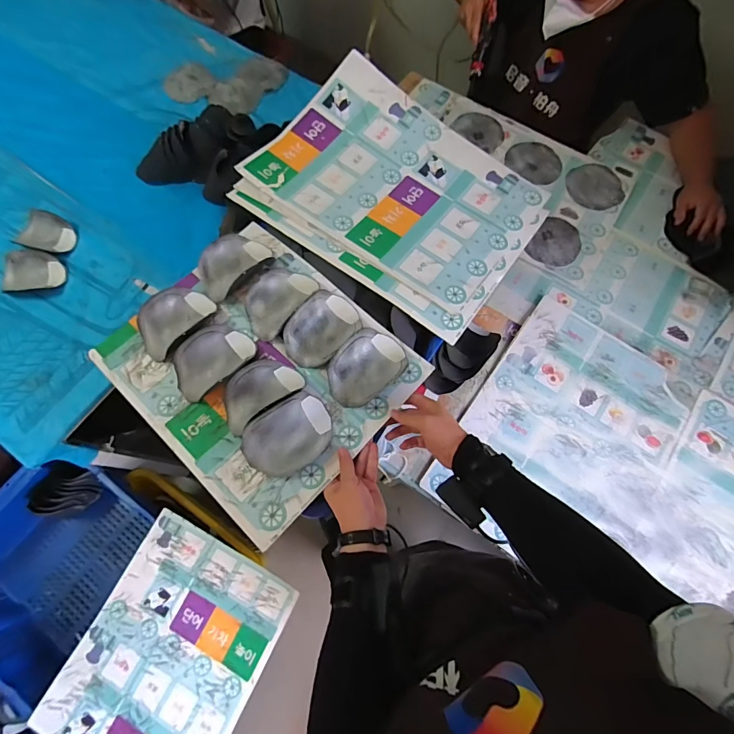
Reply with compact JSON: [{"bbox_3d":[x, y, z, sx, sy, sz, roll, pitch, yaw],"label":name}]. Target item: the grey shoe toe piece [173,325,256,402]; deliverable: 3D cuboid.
[{"bbox_3d":[-0.265,-0.017,0.671,0.139,0.030,0.092,-35,75,-12],"label":"grey shoe toe piece"}]

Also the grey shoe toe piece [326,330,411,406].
[{"bbox_3d":[-0.002,-0.006,0.657,0.144,0.041,0.097,-40,76,-13],"label":"grey shoe toe piece"}]

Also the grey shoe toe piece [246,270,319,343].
[{"bbox_3d":[-0.160,-0.119,0.702,0.091,0.028,0.136,32,74,10],"label":"grey shoe toe piece"}]

